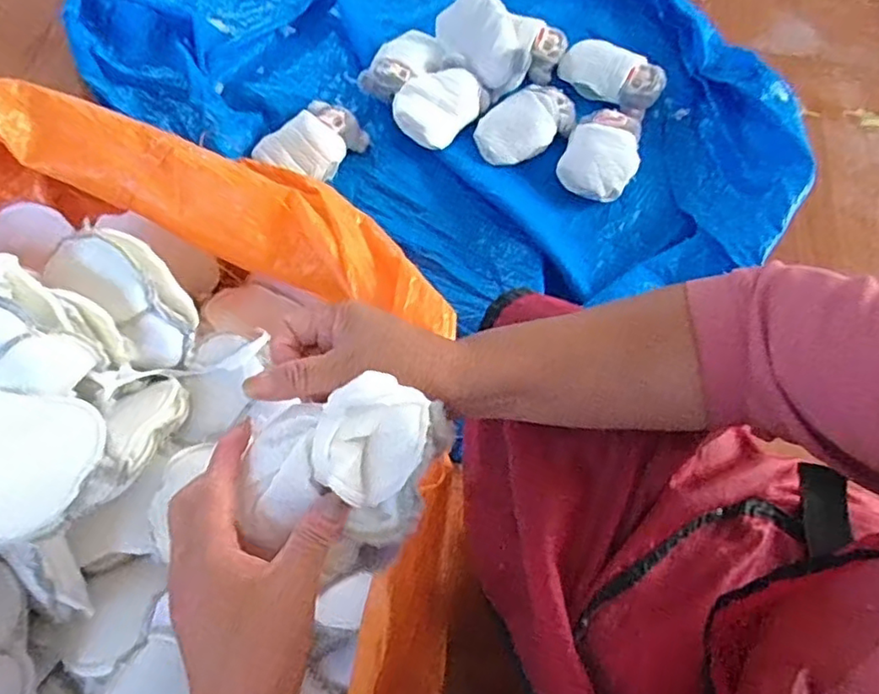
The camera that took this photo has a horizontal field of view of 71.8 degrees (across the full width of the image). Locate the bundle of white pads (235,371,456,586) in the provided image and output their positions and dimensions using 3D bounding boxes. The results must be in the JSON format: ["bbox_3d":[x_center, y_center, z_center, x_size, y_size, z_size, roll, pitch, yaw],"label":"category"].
[{"bbox_3d":[-0.059,0.071,0.339,0.100,0.065,0.106,21,65,9],"label":"bundle of white pads"}]

